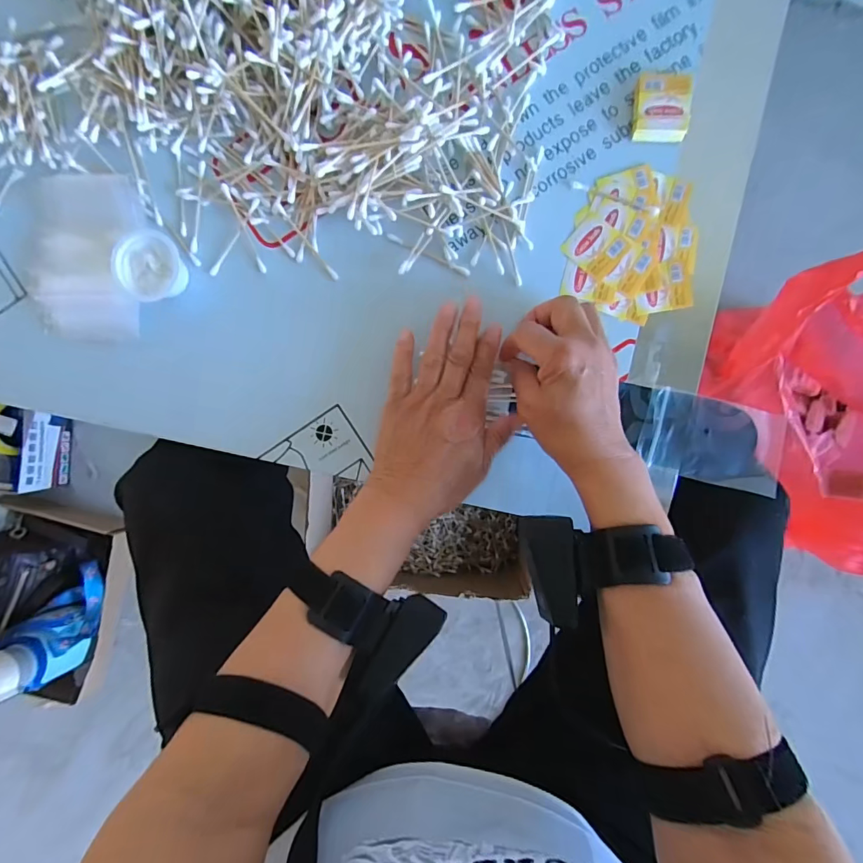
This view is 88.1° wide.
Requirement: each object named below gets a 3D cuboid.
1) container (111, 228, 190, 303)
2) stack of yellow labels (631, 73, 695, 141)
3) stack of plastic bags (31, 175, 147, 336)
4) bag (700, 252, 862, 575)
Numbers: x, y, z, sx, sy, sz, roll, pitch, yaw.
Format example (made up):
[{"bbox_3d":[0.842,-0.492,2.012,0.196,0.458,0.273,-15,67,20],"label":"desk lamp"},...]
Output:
[{"bbox_3d":[-0.225,-0.131,0.356,0.047,0.020,0.052,-21,91,3],"label":"container"},{"bbox_3d":[0.181,-0.256,0.351,0.043,0.015,0.050,3,92,2],"label":"stack of yellow labels"},{"bbox_3d":[-0.286,-0.143,0.369,0.090,0.014,0.126,3,92,2],"label":"stack of plastic bags"},{"bbox_3d":[0.580,-0.018,0.643,0.265,0.282,0.419,-29,90,3],"label":"bag"}]

